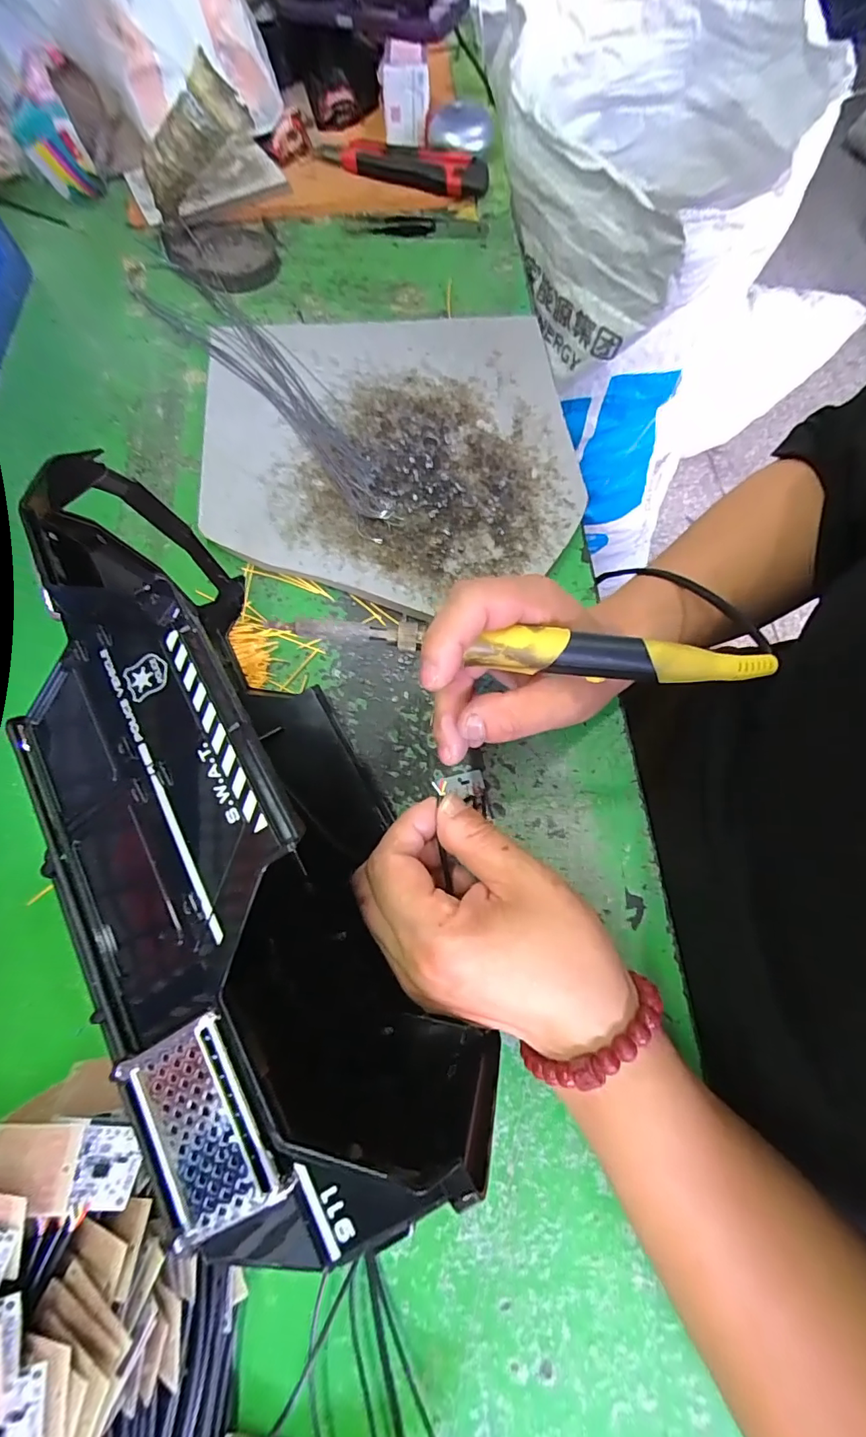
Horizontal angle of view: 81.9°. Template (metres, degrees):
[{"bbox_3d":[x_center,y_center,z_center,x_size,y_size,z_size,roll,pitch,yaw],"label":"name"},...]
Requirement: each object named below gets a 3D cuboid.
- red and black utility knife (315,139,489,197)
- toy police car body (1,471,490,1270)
[{"bbox_3d":[-0.031,-0.510,0.456,0.176,0.020,0.037,21,70,5],"label":"red and black utility knife"},{"bbox_3d":[-0.081,0.028,0.212,0.090,0.130,0.294,-26,73,-12],"label":"toy police car body"}]

